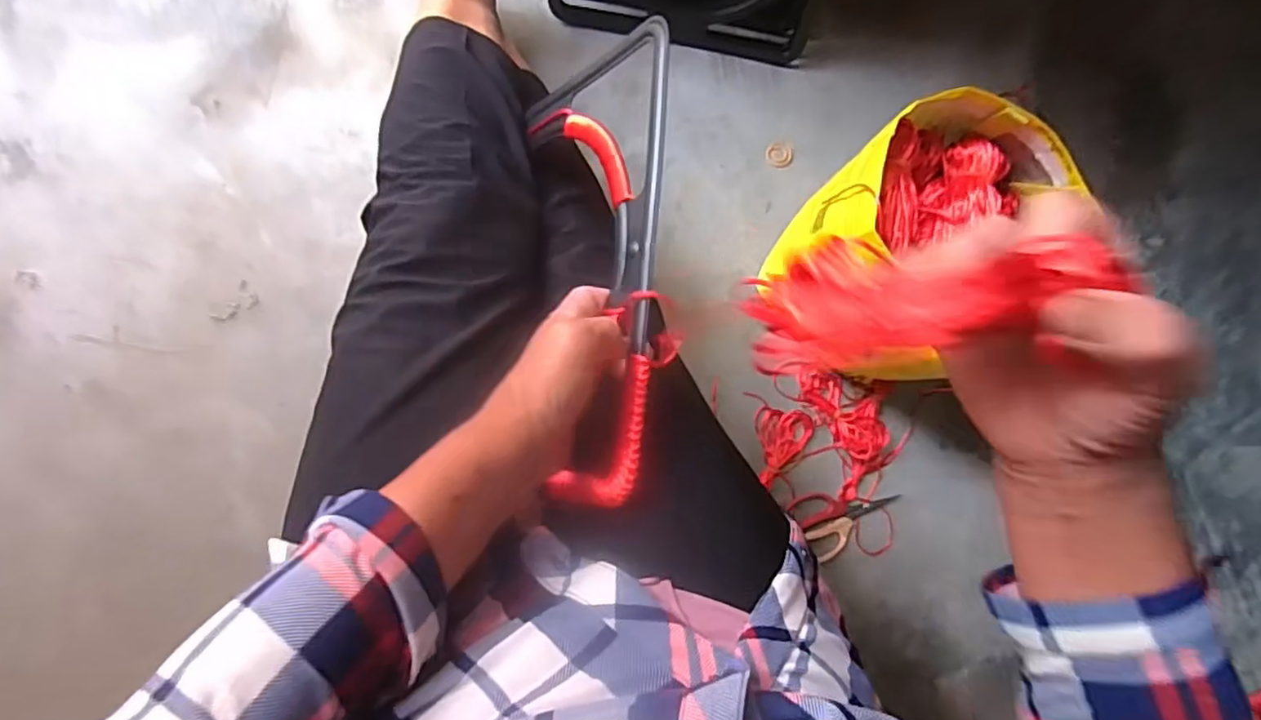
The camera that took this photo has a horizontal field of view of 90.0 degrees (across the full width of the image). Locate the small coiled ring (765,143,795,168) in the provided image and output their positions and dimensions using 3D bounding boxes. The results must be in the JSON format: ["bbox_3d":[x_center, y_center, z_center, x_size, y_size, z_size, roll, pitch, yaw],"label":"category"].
[{"bbox_3d":[0.193,-0.265,0.815,0.035,0.004,0.034,0,86,-5],"label":"small coiled ring"}]

